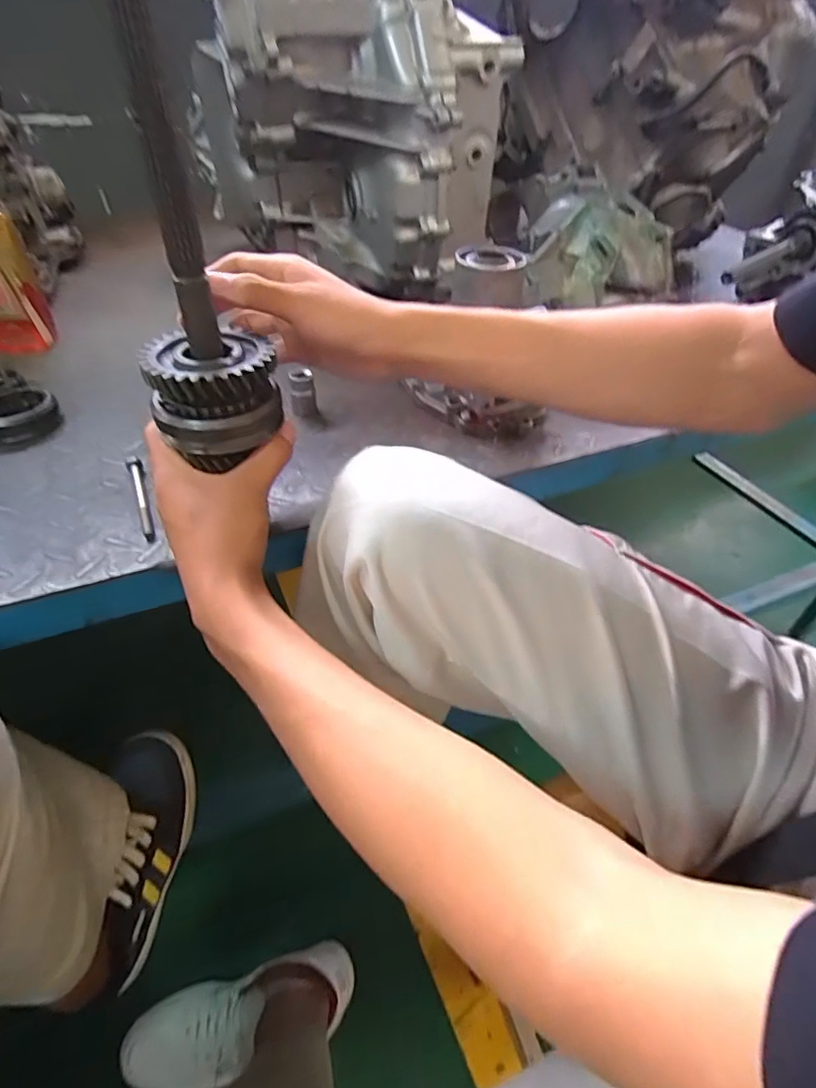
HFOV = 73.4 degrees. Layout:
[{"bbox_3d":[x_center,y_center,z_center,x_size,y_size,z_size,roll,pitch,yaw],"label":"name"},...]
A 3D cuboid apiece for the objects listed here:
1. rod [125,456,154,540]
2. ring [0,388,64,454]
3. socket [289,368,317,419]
[{"bbox_3d":[-0.212,-0.040,0.437,0.011,0.010,0.112,-19,47,-21],"label":"rod"},{"bbox_3d":[-0.368,-0.120,0.515,0.070,0.021,0.081,-23,48,-23],"label":"ring"},{"bbox_3d":[-0.103,-0.147,0.532,0.022,0.043,0.017,-9,44,-11],"label":"socket"}]

